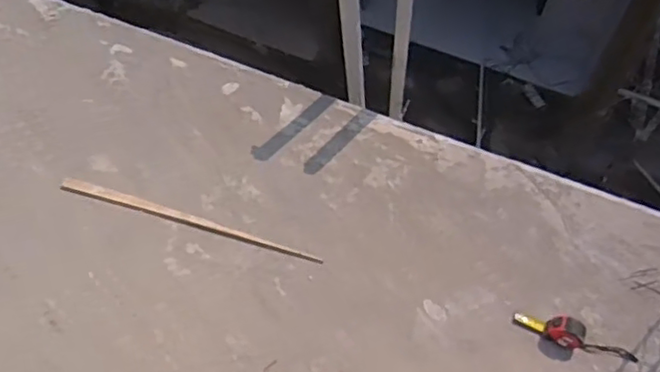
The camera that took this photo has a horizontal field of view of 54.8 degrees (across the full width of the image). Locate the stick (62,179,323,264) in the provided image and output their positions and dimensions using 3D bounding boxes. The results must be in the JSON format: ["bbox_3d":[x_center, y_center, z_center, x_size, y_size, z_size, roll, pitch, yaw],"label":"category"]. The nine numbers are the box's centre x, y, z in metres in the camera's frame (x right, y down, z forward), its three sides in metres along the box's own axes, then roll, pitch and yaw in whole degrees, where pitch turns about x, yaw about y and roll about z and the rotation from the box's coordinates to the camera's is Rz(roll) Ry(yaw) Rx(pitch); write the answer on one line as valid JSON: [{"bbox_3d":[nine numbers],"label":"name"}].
[{"bbox_3d":[-0.338,0.084,1.528,0.650,0.012,0.029,17,55,7],"label":"stick"}]

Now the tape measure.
[{"bbox_3d":[0.540,0.327,1.376,0.272,0.071,0.059,20,56,9],"label":"tape measure"}]

